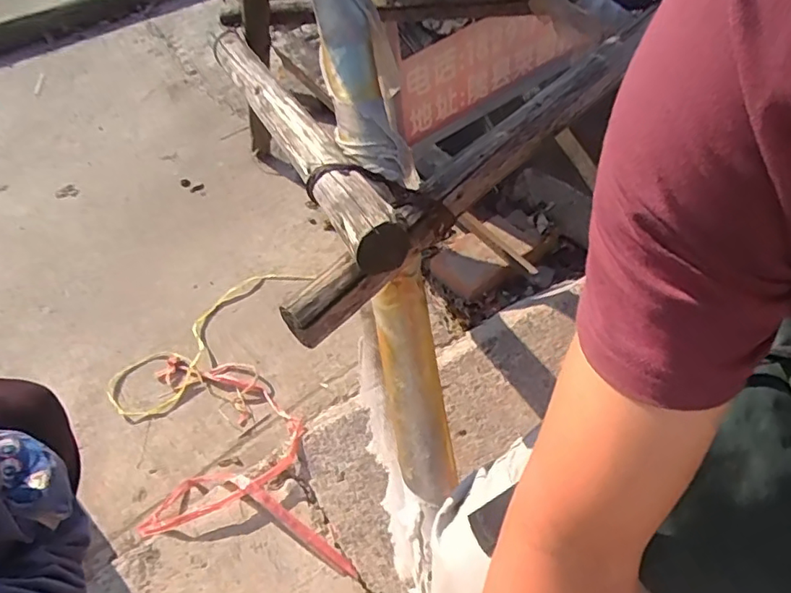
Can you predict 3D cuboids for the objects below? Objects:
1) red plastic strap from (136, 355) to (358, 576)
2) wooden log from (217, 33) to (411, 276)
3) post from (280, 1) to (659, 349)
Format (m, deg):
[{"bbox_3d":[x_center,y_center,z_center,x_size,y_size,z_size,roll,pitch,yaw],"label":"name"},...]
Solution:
[{"bbox_3d":[-0.256,0.237,0.804,0.242,0.067,0.475,-31,45,-14],"label":"red plastic strap"},{"bbox_3d":[-0.150,-0.239,0.705,0.051,0.040,0.718,-24,42,-10],"label":"wooden log"},{"bbox_3d":[0.124,-0.161,0.577,0.048,0.053,0.609,37,67,24],"label":"post"}]

